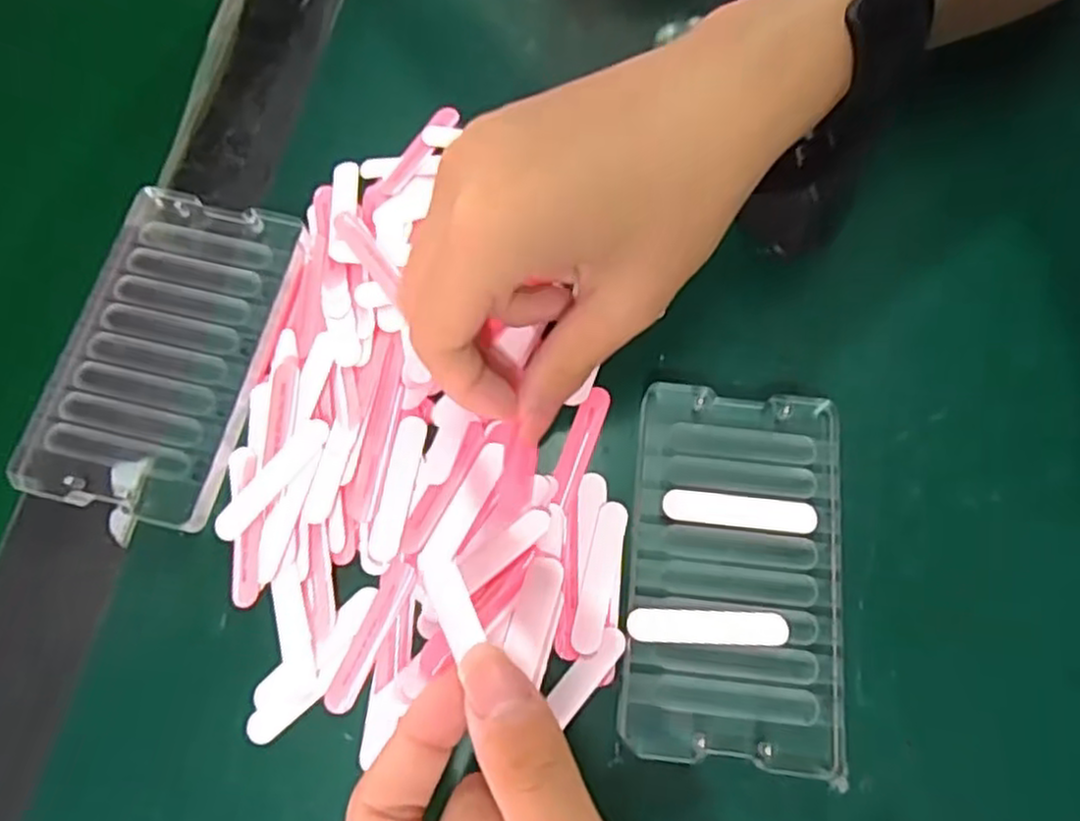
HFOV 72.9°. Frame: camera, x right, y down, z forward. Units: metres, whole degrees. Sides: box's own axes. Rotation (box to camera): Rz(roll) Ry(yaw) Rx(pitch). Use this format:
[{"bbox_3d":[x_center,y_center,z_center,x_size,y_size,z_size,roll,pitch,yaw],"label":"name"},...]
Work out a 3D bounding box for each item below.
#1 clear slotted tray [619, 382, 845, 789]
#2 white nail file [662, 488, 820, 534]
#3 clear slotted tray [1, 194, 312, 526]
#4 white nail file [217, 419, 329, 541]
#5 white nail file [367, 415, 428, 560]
[{"bbox_3d":[0.065,0.052,0.245,0.068,0.011,0.121,6,72,3],"label":"clear slotted tray"},{"bbox_3d":[0.067,0.033,0.245,0.050,0.004,0.011,6,72,3],"label":"white nail file"},{"bbox_3d":[-0.138,-0.024,0.270,0.069,0.010,0.121,12,72,4],"label":"clear slotted tray"},{"bbox_3d":[-0.093,0.024,0.255,0.010,0.006,0.050,41,76,13],"label":"white nail file"},{"bbox_3d":[-0.049,0.026,0.253,0.010,0.004,0.050,9,72,4],"label":"white nail file"}]

